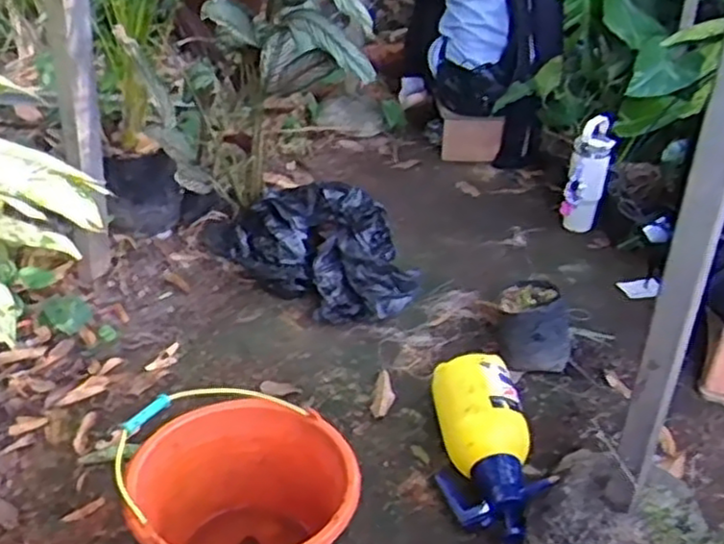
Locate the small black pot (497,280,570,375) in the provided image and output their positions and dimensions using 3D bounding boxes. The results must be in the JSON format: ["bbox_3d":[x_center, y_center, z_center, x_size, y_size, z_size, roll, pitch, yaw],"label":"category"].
[{"bbox_3d":[0.335,0.099,1.402,0.143,0.129,0.144,7,32,6],"label":"small black pot"}]

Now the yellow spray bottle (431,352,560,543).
[{"bbox_3d":[0.193,0.262,1.124,0.143,0.131,0.287,2,31,-2],"label":"yellow spray bottle"}]

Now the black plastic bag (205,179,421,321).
[{"bbox_3d":[-0.088,-0.065,1.642,0.452,0.164,0.308,22,36,27],"label":"black plastic bag"}]

